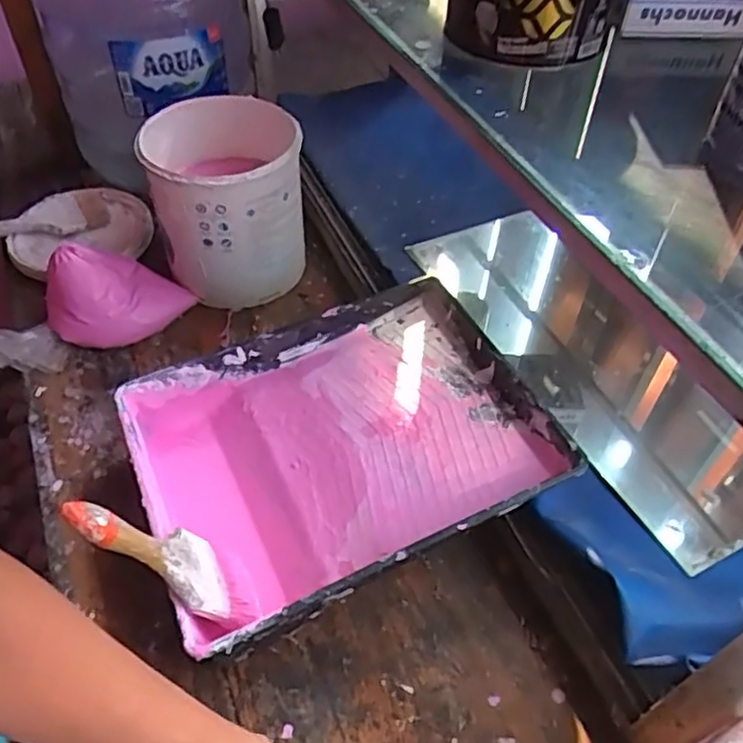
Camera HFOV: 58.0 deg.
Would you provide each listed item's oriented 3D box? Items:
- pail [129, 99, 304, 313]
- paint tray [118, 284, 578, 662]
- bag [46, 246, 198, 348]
[{"bbox_3d":[-0.172,-0.198,0.806,0.176,0.187,0.159,0,48,-1],"label":"pail"},{"bbox_3d":[-0.030,0.077,0.632,0.348,0.088,0.275,-19,51,-17],"label":"paint tray"},{"bbox_3d":[-0.296,-0.099,0.772,0.152,0.072,0.099,-21,52,-19],"label":"bag"}]

